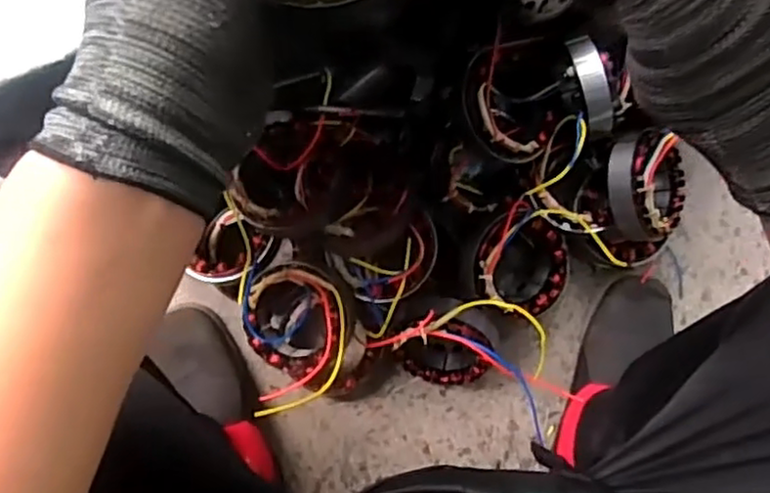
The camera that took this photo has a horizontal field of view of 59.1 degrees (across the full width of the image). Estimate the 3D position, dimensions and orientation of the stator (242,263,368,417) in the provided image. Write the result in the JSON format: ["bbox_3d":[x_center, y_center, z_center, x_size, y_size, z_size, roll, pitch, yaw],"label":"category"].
[{"bbox_3d":[-0.087,0.097,0.733,0.125,0.118,0.157,-16,88,-5],"label":"stator"}]

